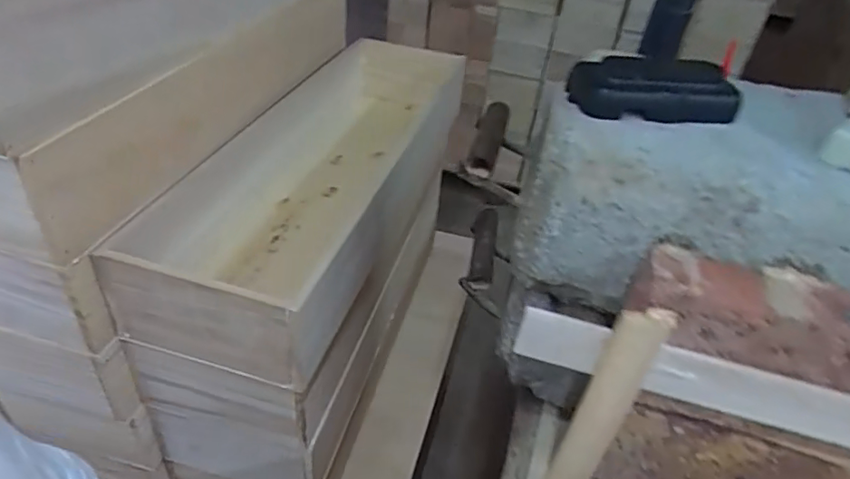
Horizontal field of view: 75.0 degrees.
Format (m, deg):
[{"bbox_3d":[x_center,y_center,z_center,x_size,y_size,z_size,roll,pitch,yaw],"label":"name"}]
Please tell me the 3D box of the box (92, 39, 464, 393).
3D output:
[{"bbox_3d":[-0.097,-0.087,0.645,0.183,0.117,0.572,14,38,9],"label":"box"}]

